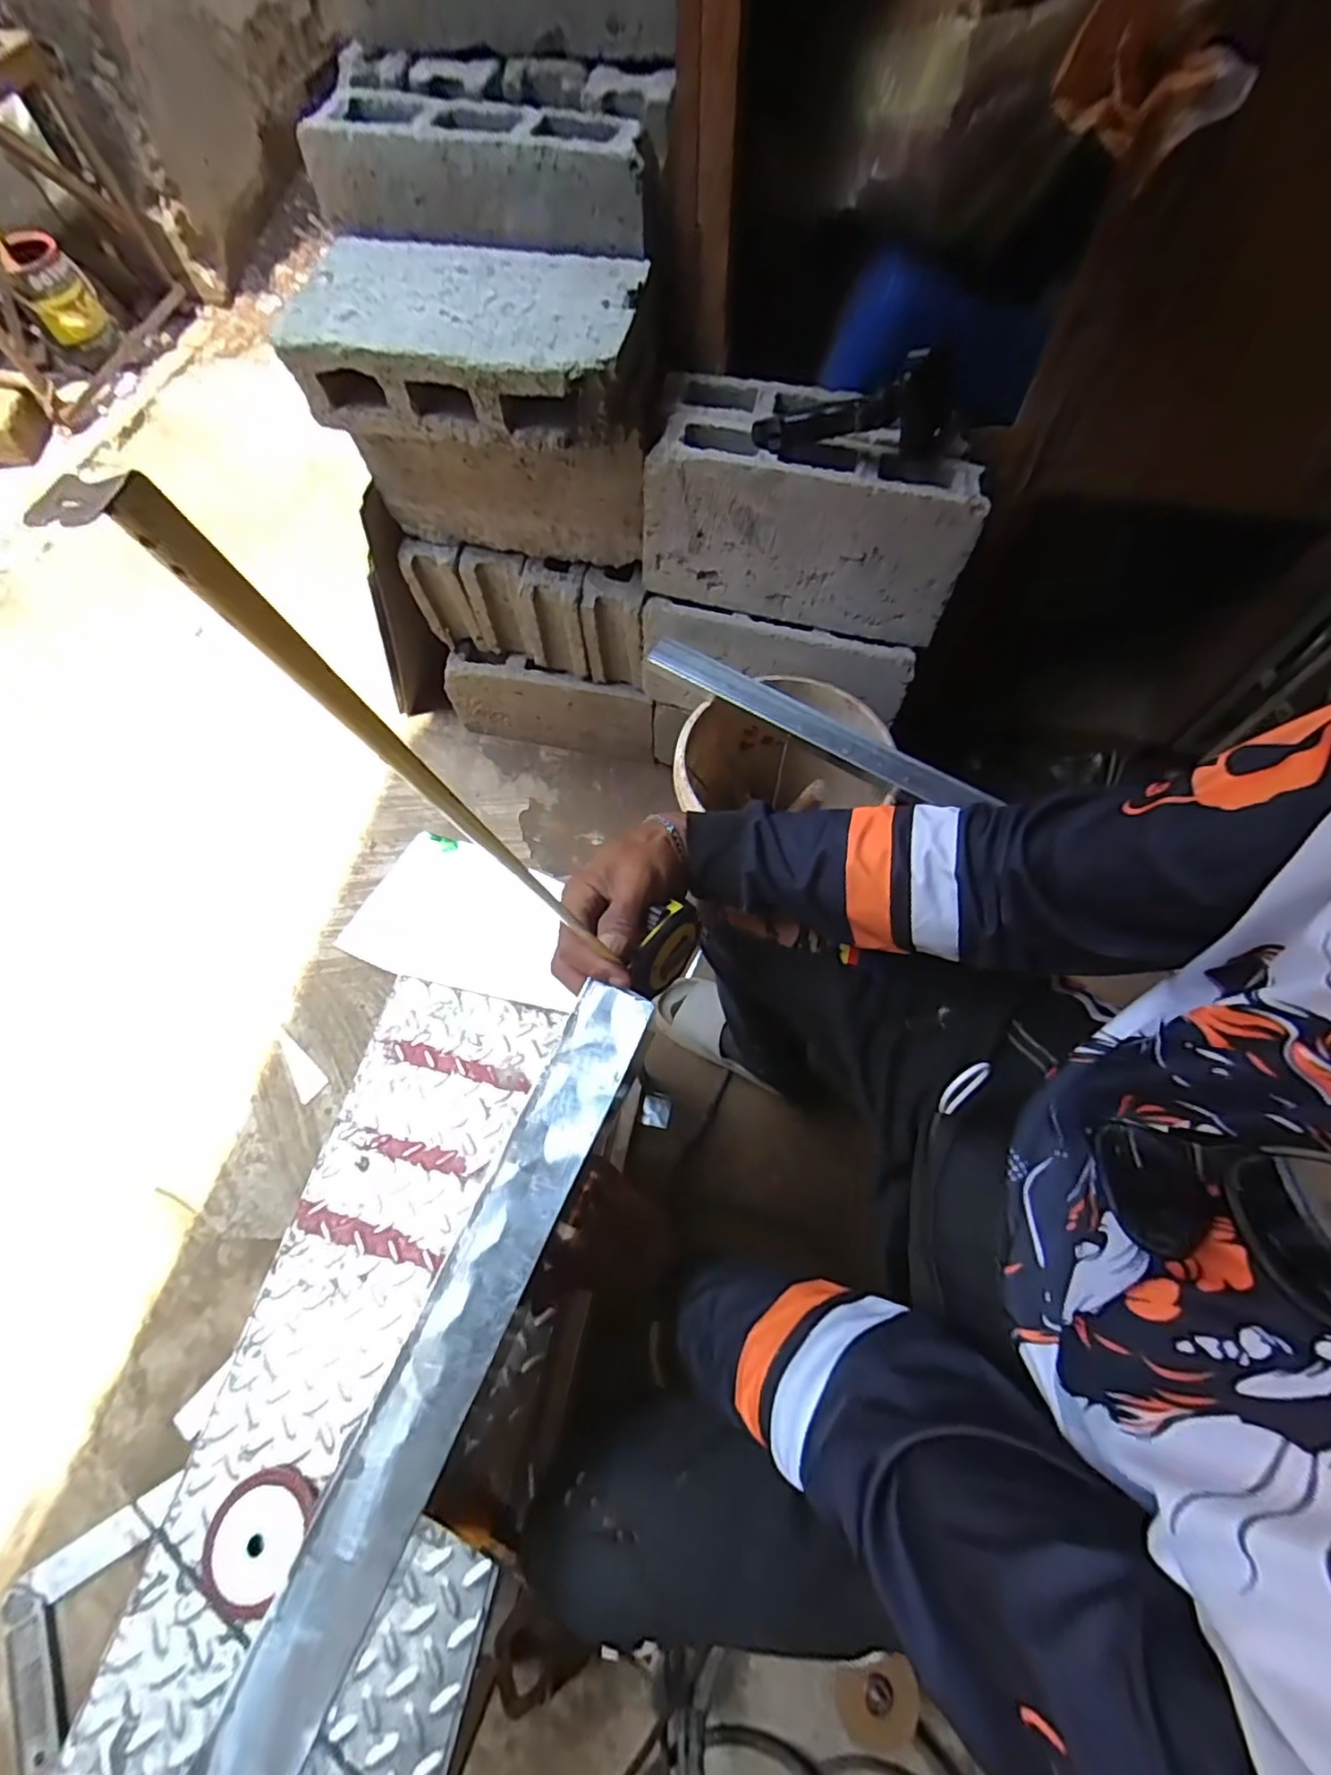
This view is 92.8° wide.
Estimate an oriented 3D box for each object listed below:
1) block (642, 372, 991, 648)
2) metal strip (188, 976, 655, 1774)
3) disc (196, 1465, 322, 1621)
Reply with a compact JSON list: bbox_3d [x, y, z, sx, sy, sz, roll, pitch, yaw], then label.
[{"bbox_3d":[0.186,-0.500,0.832,0.389,0.196,0.189,12,65,6],"label":"block"},{"bbox_3d":[-0.121,0.257,0.359,0.051,0.009,0.432,23,74,9],"label":"metal strip"},{"bbox_3d":[-0.354,0.560,0.548,0.085,0.008,0.097,14,63,18],"label":"disc"}]

